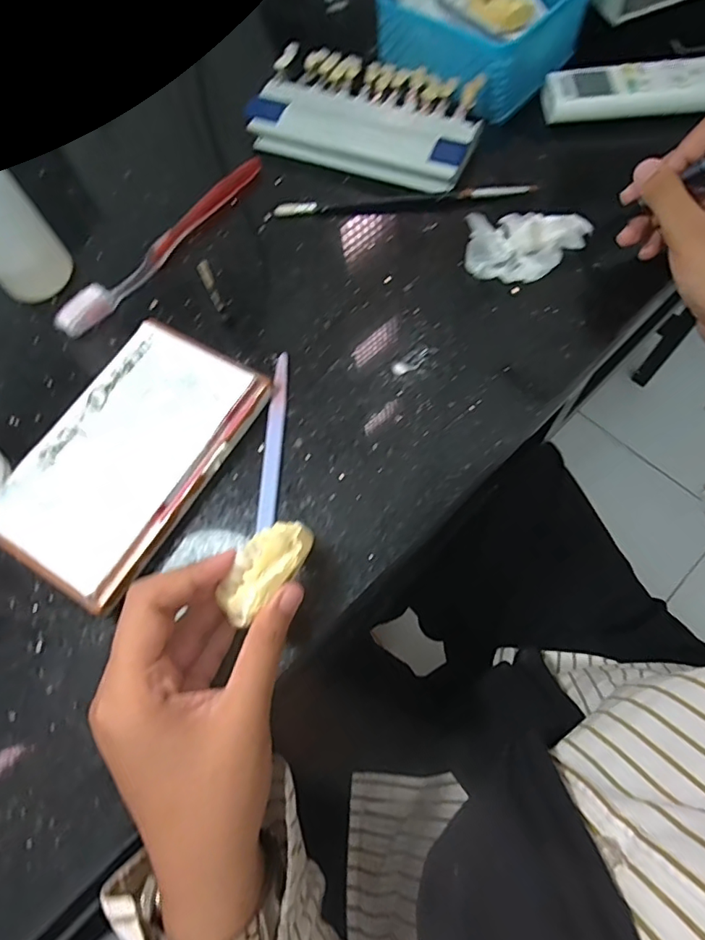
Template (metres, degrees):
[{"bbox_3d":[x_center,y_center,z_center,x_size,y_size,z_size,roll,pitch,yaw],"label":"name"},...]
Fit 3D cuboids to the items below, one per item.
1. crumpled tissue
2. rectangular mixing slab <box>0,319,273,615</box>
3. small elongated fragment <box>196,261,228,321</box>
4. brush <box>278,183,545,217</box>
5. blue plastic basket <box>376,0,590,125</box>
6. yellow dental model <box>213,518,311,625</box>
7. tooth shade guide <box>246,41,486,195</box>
[{"bbox_3d":[0.114,-0.148,0.339,0.075,0.014,0.055,6,68,9],"label":"crumpled tissue"},{"bbox_3d":[-0.124,-0.010,0.292,0.091,0.021,0.150,26,73,17],"label":"rectangular mixing slab"},{"bbox_3d":[-0.084,-0.106,0.319,0.007,0.056,0.008,-24,67,-3],"label":"small elongated fragment"},{"bbox_3d":[0.036,-0.194,0.370,0.181,0.014,0.009,-3,67,6],"label":"brush"},{"bbox_3d":[0.109,-0.365,0.422,0.125,0.057,0.143,38,75,17],"label":"blue plastic basket"},{"bbox_3d":[-0.038,0.043,0.235,0.024,0.017,0.051,33,66,12],"label":"yellow dental model"},{"bbox_3d":[0.011,-0.271,0.393,0.169,0.023,0.097,18,71,14],"label":"tooth shade guide"}]

